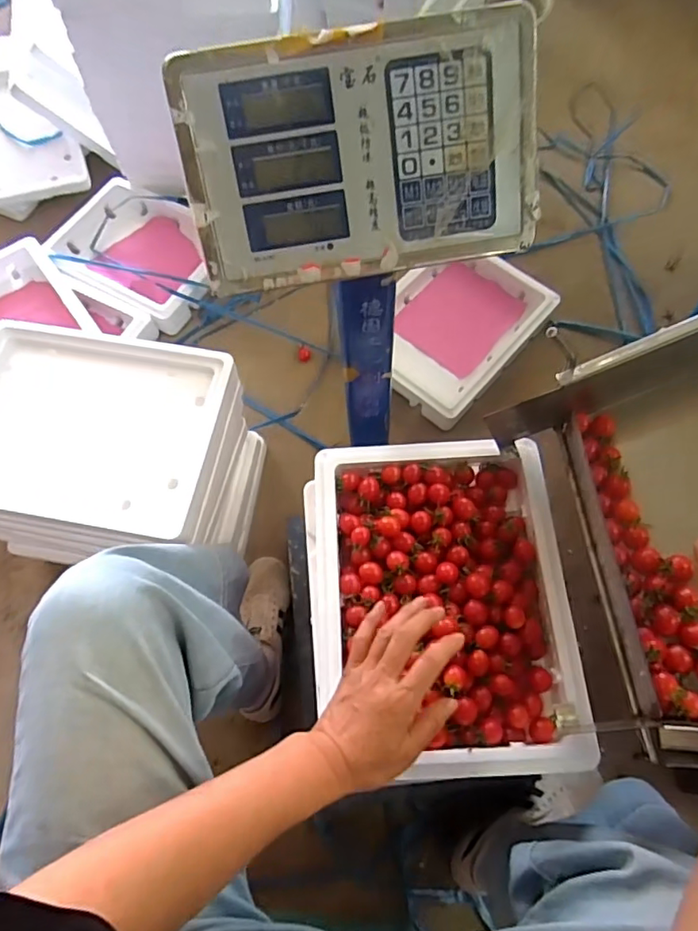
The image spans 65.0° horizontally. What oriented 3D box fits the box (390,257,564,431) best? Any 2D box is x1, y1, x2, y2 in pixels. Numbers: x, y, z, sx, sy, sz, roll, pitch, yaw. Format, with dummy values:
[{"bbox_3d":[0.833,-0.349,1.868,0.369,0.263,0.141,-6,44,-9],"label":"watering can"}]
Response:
[{"bbox_3d":[0.201,-0.269,1.043,0.261,0.059,0.356,39,75,16],"label":"box"}]

